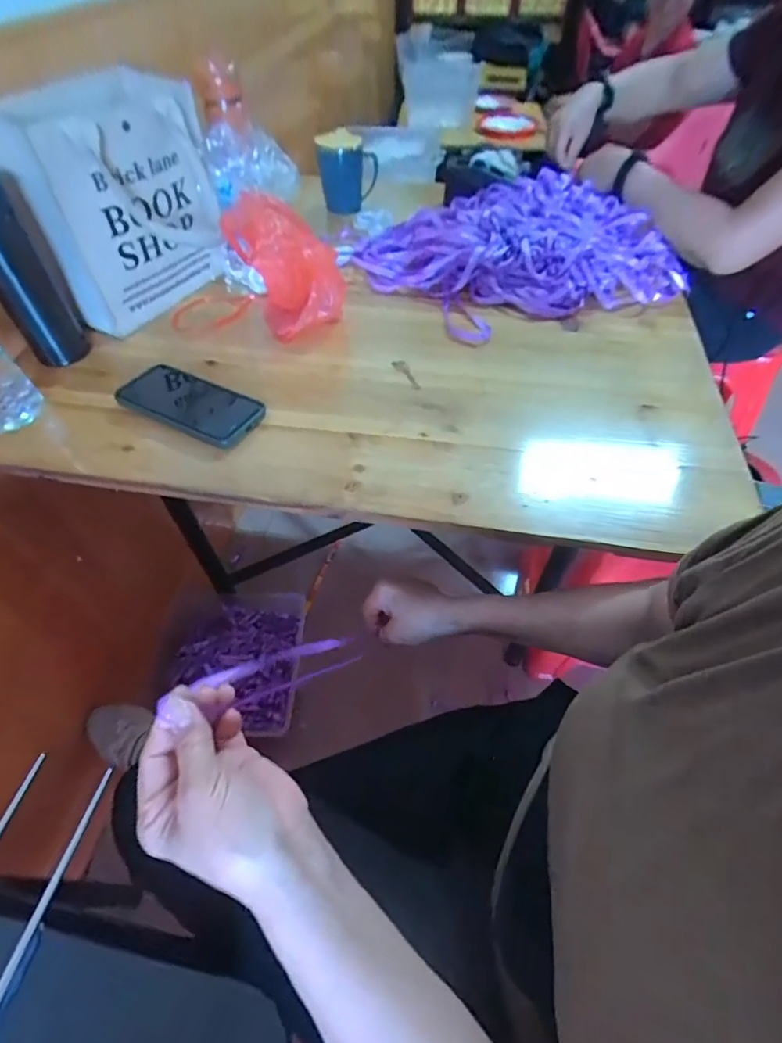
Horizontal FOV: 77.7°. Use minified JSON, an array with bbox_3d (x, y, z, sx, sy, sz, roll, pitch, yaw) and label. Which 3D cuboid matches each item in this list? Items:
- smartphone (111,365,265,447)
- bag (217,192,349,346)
[{"bbox_3d":[-0.222,-0.134,0.542,0.158,0.014,0.075,25,58,14],"label":"smartphone"},{"bbox_3d":[-0.135,-0.327,0.624,0.089,0.139,0.132,-36,61,-23],"label":"bag"}]

